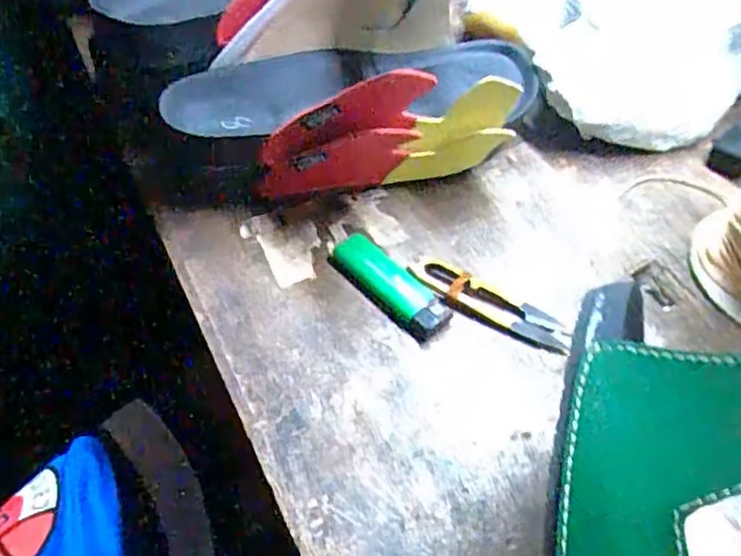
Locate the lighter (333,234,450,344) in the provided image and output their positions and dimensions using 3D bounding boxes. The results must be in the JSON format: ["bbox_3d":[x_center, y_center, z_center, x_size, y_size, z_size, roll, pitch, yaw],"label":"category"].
[{"bbox_3d":[0.012,0.003,0.384,0.023,0.014,0.079,-36,61,-27],"label":"lighter"}]

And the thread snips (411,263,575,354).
[{"bbox_3d":[0.070,0.014,0.381,0.095,0.013,0.023,23,54,15],"label":"thread snips"}]

